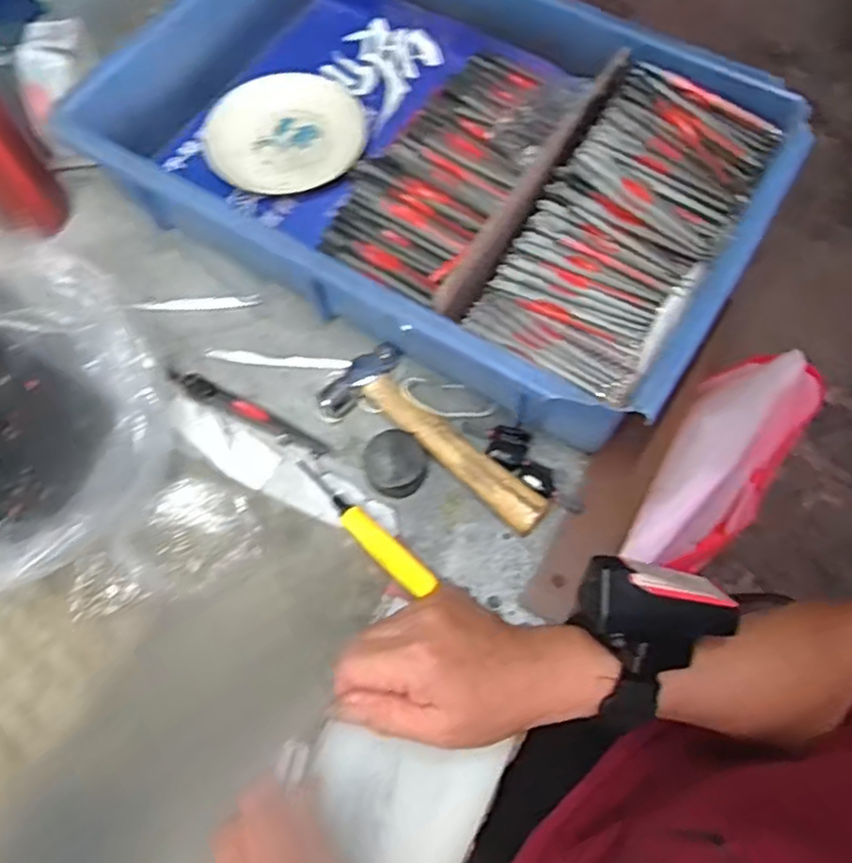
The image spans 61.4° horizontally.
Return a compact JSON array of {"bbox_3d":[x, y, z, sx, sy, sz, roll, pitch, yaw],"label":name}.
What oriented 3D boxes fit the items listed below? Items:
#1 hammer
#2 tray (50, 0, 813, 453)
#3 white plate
[{"bbox_3d":[0.001,0.009,0.443,0.063,0.017,0.156,-38,72,-15],"label":"hammer"},{"bbox_3d":[-0.004,-0.203,0.516,0.458,0.109,0.290,32,72,11],"label":"tray"},{"bbox_3d":[-0.108,-0.234,0.554,0.124,0.013,0.109,19,68,8],"label":"white plate"}]

